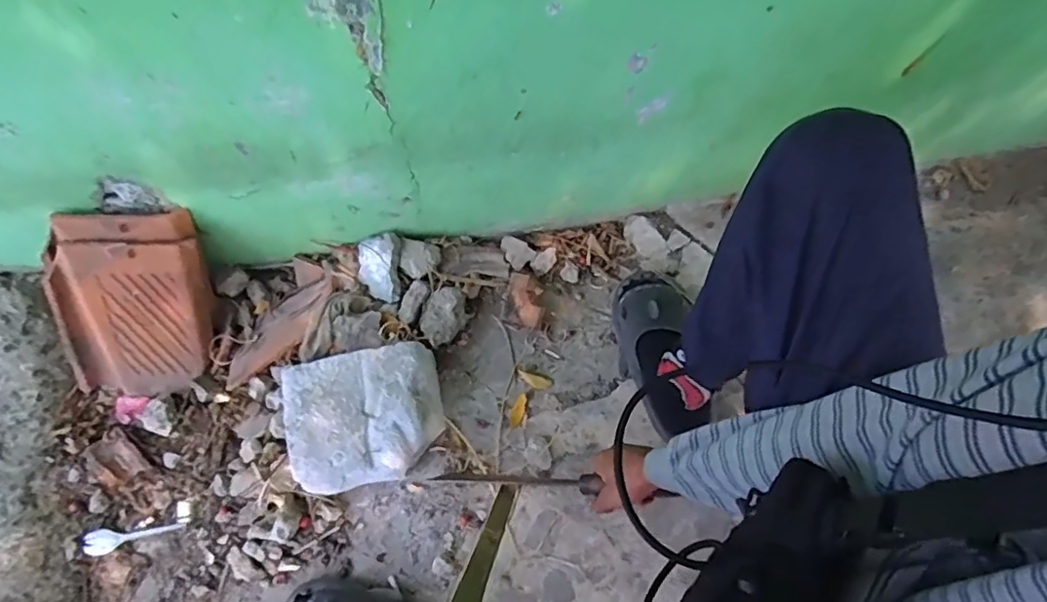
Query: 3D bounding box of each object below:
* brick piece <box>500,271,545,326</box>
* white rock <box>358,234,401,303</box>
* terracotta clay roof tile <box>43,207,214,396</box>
[{"bbox_3d":[0.004,-0.005,1.013,0.067,0.031,0.099,12,69,7],"label":"brick piece"},{"bbox_3d":[-0.245,-0.058,1.005,0.074,0.024,0.112,5,106,21],"label":"white rock"},{"bbox_3d":[-0.613,0.011,0.931,0.219,0.333,0.049,4,32,-18],"label":"terracotta clay roof tile"}]

